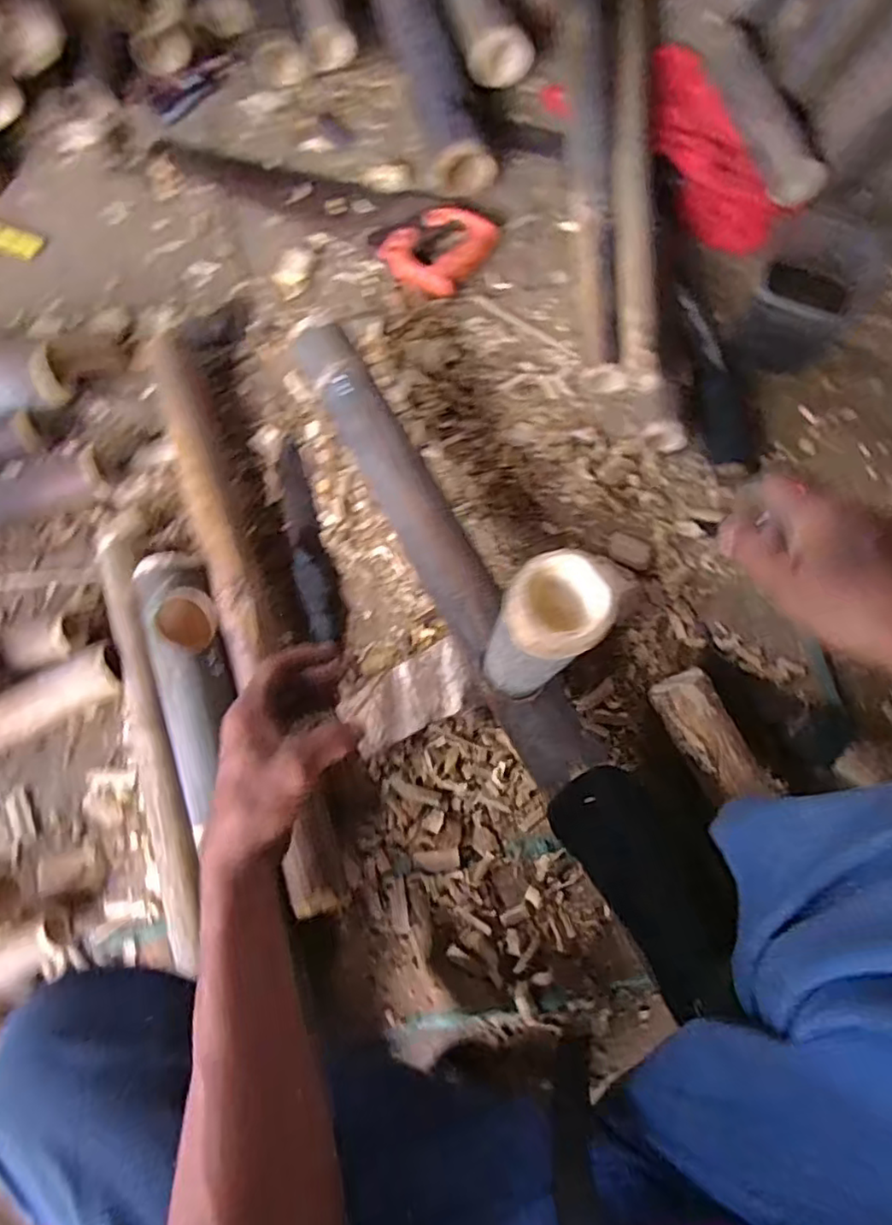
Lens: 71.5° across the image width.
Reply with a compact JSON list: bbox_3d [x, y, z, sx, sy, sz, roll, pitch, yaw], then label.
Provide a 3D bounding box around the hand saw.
[{"bbox_3d":[-0.160,-0.555,0.821,0.462,0.024,0.128,28,78,7],"label":"hand saw"}]

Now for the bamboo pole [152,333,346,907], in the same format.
[{"bbox_3d":[-0.222,-0.024,0.670,0.055,0.058,0.663,-19,77,-4],"label":"bamboo pole"}]

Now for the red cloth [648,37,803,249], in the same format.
[{"bbox_3d":[0.335,-0.613,0.815,0.106,0.039,0.316,-20,77,-4],"label":"red cloth"}]

